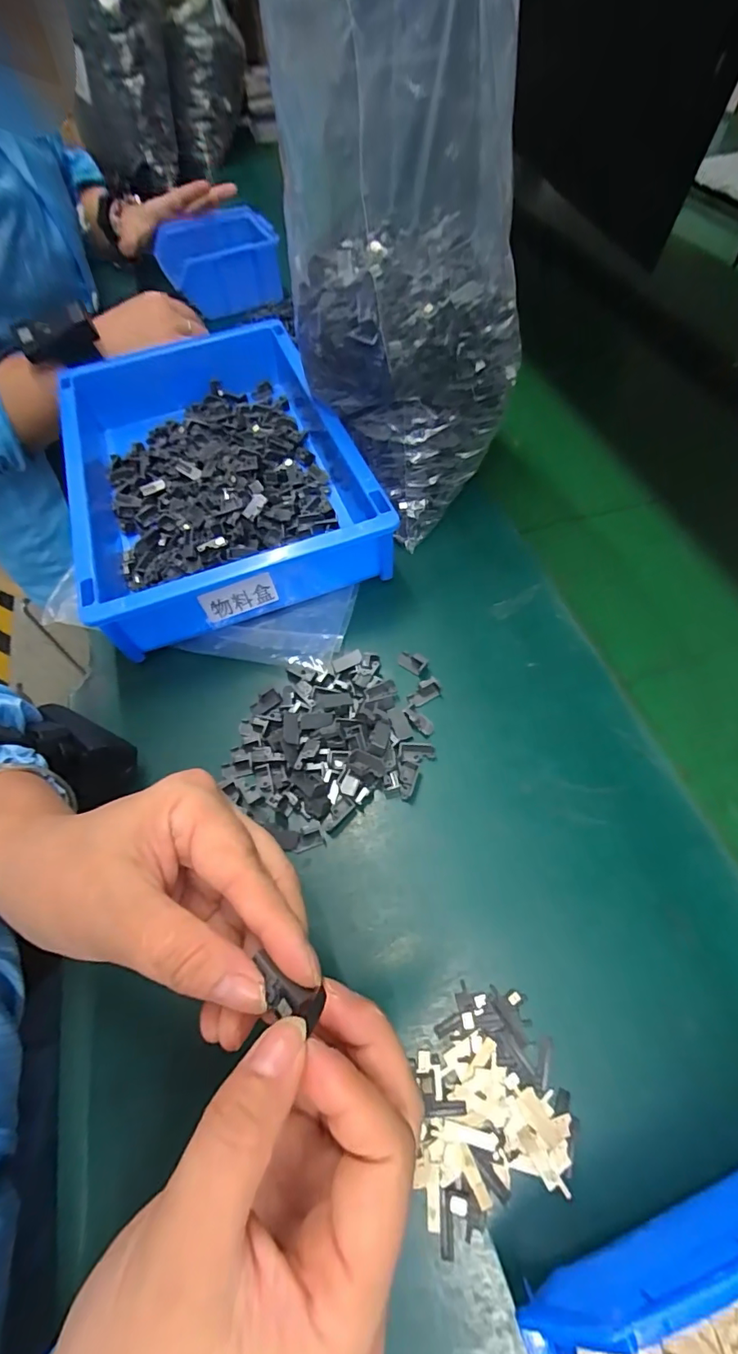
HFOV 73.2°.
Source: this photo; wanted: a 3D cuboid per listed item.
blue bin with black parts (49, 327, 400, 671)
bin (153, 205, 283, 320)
[{"bbox_3d":[-0.129,-0.176,0.408,0.211,0.063,0.309,-18,61,-10],"label":"blue bin with black parts"},{"bbox_3d":[-0.189,-0.523,0.634,0.141,0.075,0.115,-13,60,-7],"label":"bin"}]

